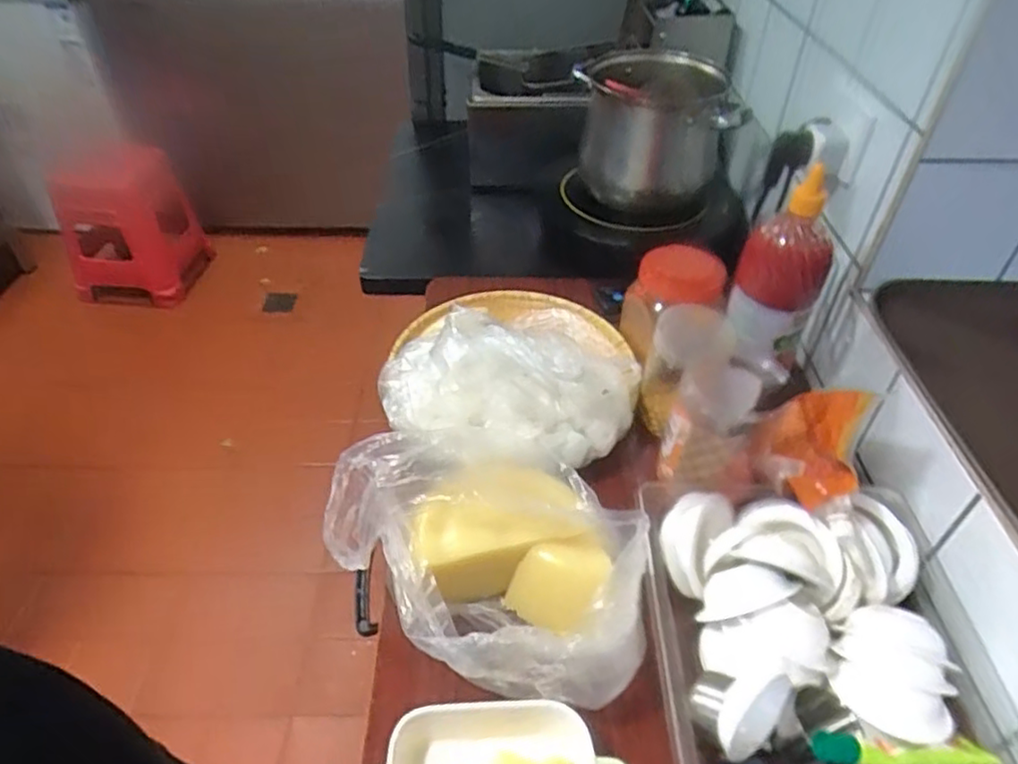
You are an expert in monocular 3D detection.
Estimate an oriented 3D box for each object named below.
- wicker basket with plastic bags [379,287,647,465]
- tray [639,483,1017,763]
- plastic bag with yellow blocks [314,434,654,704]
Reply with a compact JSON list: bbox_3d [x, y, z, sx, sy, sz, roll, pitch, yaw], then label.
[{"bbox_3d":[0.004,-0.037,0.760,0.301,0.120,0.292,1,43,-1],"label":"wicker basket with plastic bags"},{"bbox_3d":[0.254,0.212,0.544,0.268,0.112,0.330,2,43,1],"label":"tray"},{"bbox_3d":[-0.010,0.155,0.591,0.288,0.119,0.199,34,52,30],"label":"plastic bag with yellow blocks"}]

